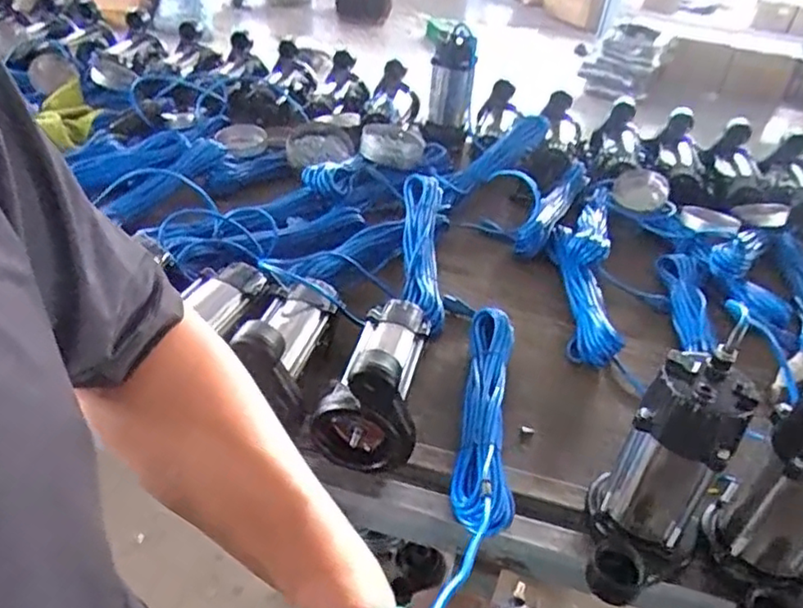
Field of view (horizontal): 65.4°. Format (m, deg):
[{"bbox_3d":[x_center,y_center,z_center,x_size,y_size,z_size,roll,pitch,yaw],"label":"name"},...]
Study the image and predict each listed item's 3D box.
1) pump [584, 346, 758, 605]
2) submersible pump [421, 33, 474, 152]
[{"bbox_3d":[0.260,0.176,0.630,0.110,0.230,0.149,28,42,26],"label":"pump"},{"bbox_3d":[0.115,-0.491,1.449,0.106,0.258,0.111,9,37,2],"label":"submersible pump"}]

